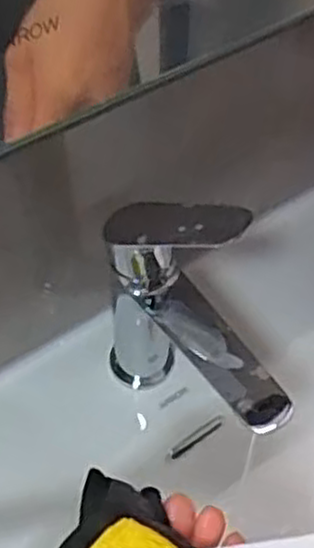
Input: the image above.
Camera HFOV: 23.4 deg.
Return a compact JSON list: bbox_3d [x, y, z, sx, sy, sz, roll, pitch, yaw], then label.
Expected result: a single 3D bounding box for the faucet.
[{"bbox_3d":[0.028,0.041,0.515,0.064,0.187,0.152,-34,58,-24],"label":"faucet"}]

